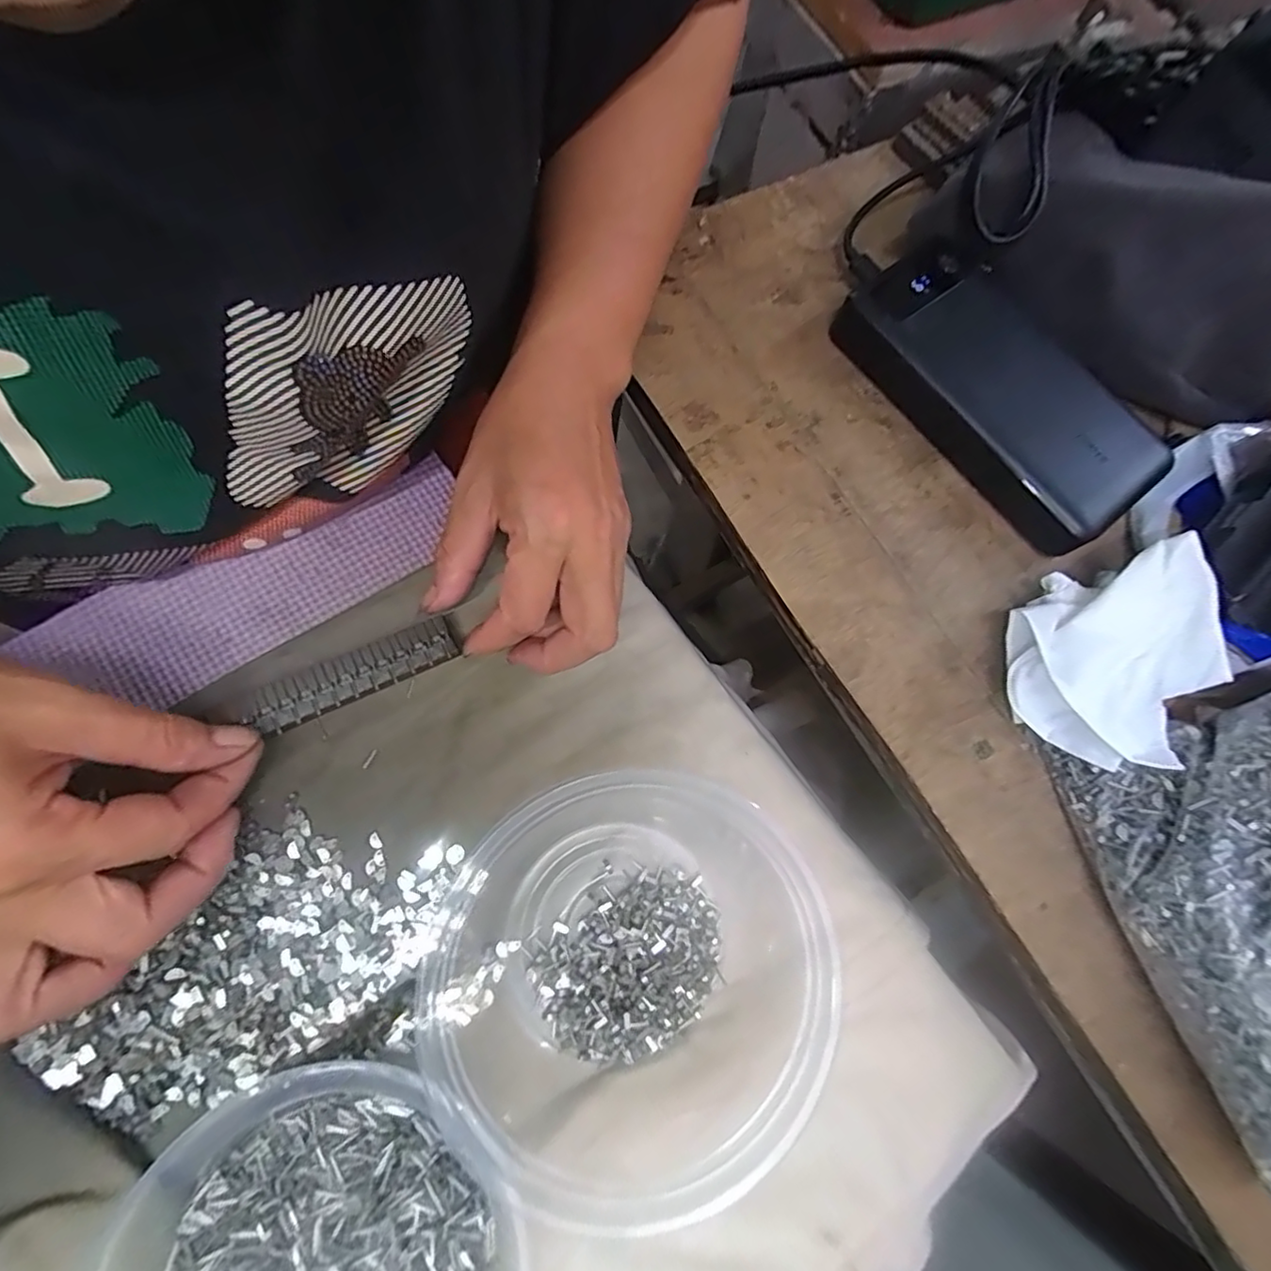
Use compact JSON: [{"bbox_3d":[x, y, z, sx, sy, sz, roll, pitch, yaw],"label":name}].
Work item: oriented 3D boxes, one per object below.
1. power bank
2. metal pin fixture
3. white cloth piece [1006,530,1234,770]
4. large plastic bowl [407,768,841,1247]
[{"bbox_3d":[0.168,-0.116,0.285,0.070,0.023,0.157,-40,82,-14],"label":"power bank"},{"bbox_3d":[-0.123,0.019,0.253,0.096,0.006,0.023,-22,79,-12],"label":"metal pin fixture"},{"bbox_3d":[0.191,0.008,0.248,0.083,0.045,0.071,-40,82,-14],"label":"white cloth piece"},{"bbox_3d":[0.003,0.127,0.222,0.143,0.049,0.149,2,74,-6],"label":"large plastic bowl"}]

